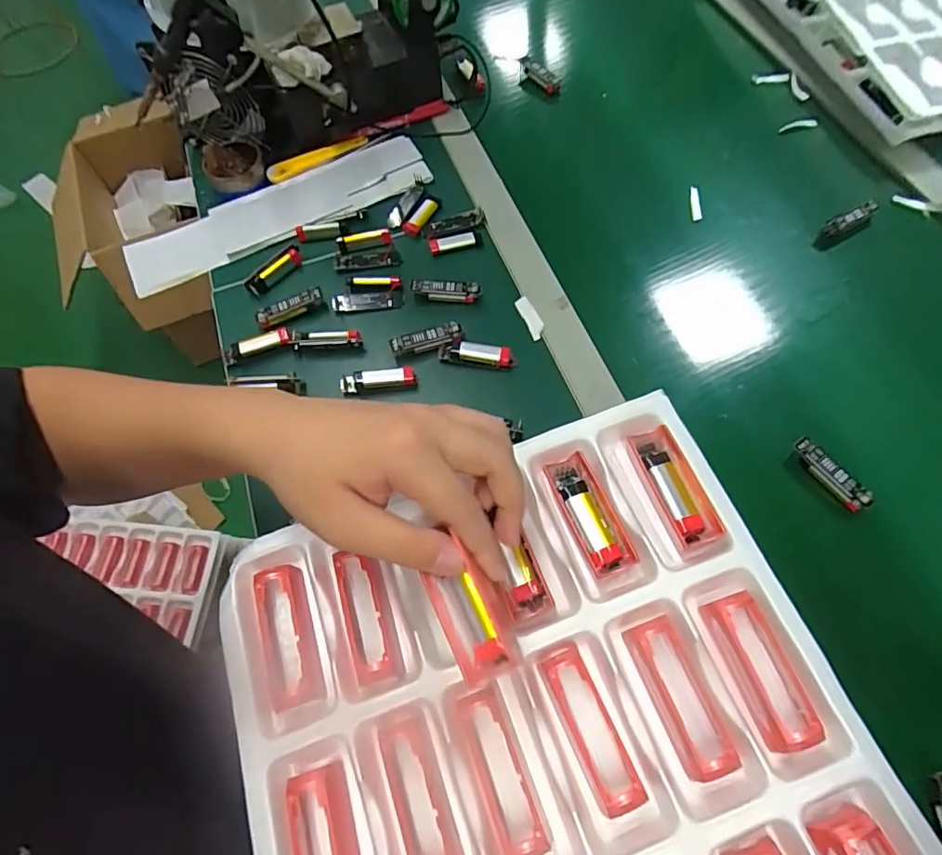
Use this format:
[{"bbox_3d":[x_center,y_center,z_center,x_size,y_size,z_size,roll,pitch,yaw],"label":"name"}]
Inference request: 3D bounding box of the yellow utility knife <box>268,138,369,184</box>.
[{"bbox_3d":[-0.177,-0.313,0.621,0.121,0.012,0.022,-31,66,-12],"label":"yellow utility knife"}]

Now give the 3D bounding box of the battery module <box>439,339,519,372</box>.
[{"bbox_3d":[0.007,-0.066,0.498,0.071,0.022,0.020,10,65,8],"label":"battery module"}]

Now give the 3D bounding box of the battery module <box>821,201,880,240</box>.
[{"bbox_3d":[0.395,-0.213,0.558,0.063,0.024,0.015,-26,65,-9],"label":"battery module"}]

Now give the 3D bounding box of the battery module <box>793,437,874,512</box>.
[{"bbox_3d":[0.293,0.037,0.436,0.015,0.015,0.068,-32,67,-12],"label":"battery module"}]

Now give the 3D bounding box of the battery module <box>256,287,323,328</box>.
[{"bbox_3d":[-0.178,-0.120,0.528,0.066,0.014,0.019,-28,66,-10],"label":"battery module"}]

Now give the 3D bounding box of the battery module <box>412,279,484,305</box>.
[{"bbox_3d":[-0.025,-0.135,0.531,0.067,0.017,0.017,5,64,5],"label":"battery module"}]

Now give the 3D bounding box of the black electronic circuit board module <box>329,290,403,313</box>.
[{"bbox_3d":[-0.102,-0.126,0.534,0.071,0.008,0.016,-6,64,0],"label":"black electronic circuit board module"}]

